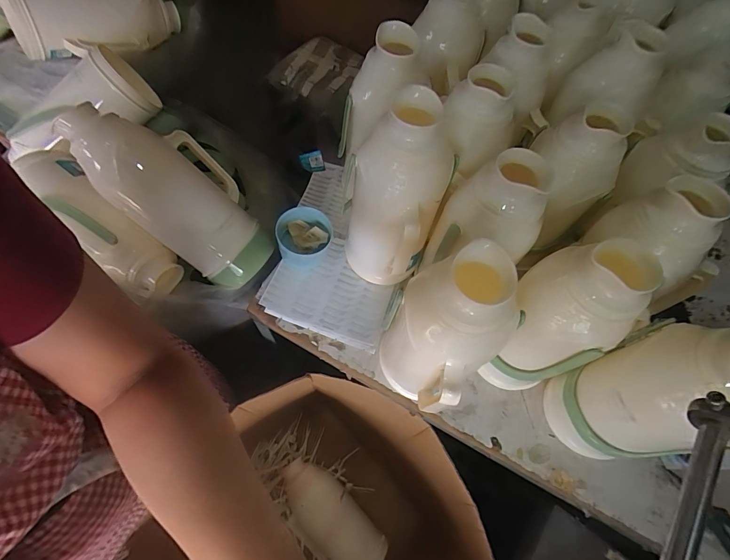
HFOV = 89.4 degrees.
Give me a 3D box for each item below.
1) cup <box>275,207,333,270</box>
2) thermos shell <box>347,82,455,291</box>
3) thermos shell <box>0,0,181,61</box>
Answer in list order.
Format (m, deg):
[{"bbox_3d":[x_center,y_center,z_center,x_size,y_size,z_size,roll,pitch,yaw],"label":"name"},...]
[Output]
[{"bbox_3d":[-0.122,-0.077,0.719,0.102,0.080,0.095,2,64,-3],"label":"cup"},{"bbox_3d":[0.047,-0.126,0.619,0.145,0.328,0.131,34,66,12],"label":"thermos shell"},{"bbox_3d":[-0.615,-0.614,0.885,0.360,0.139,0.165,-29,68,-34],"label":"thermos shell"}]

